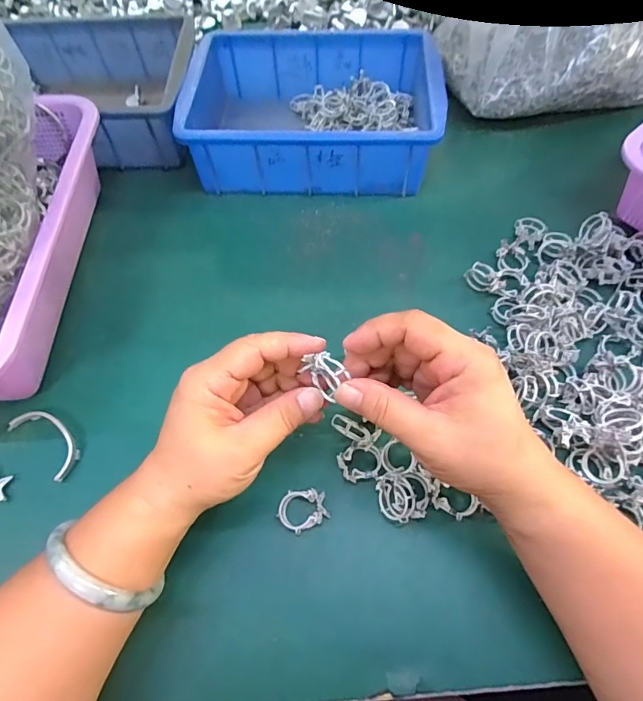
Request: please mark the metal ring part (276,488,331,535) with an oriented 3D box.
[{"bbox_3d":[-0.012,0.106,0.287,0.033,0.011,0.025,-11,63,-5],"label":"metal ring part"}]

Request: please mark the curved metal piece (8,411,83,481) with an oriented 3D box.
[{"bbox_3d":[-0.201,0.065,0.317,0.064,0.007,0.027,36,68,18],"label":"curved metal piece"}]

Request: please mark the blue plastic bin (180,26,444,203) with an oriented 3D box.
[{"bbox_3d":[-0.009,-0.247,0.445,0.245,0.066,0.170,3,62,2],"label":"blue plastic bin"}]

